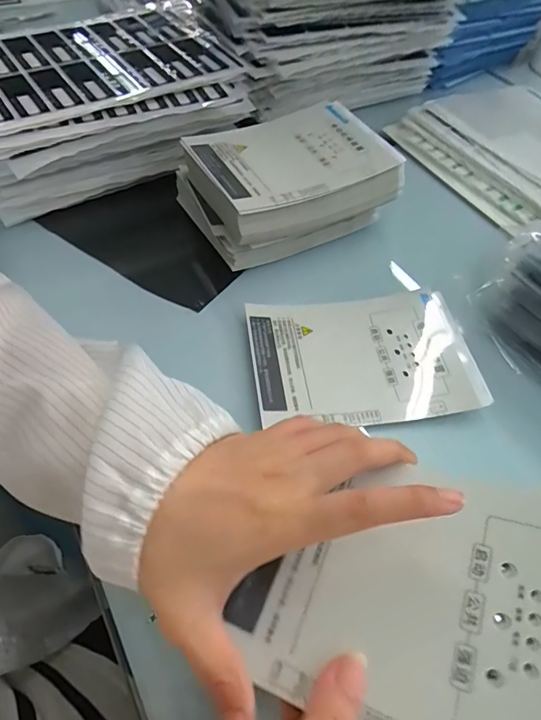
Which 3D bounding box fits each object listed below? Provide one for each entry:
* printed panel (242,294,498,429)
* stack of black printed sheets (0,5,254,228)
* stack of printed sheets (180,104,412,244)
[{"bbox_3d":[0.080,-0.003,0.388,0.187,0.013,0.122,-5,55,-6],"label":"printed panel"},{"bbox_3d":[-0.195,-0.283,0.518,0.305,0.108,0.212,-22,59,-17],"label":"stack of black printed sheets"},{"bbox_3d":[0.015,-0.191,0.468,0.195,0.063,0.146,-22,59,-17],"label":"stack of printed sheets"}]

